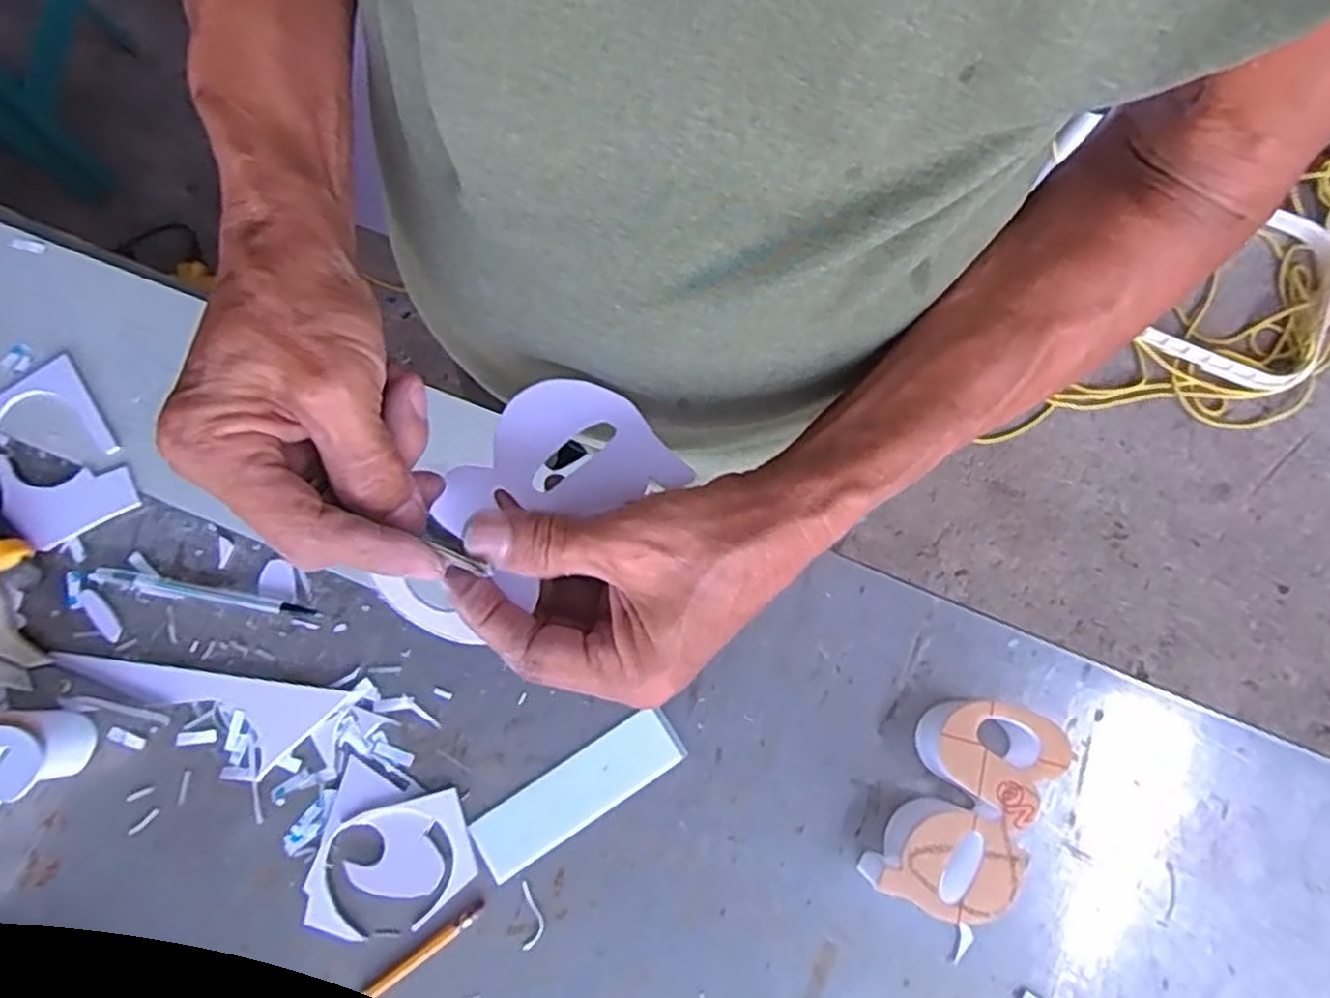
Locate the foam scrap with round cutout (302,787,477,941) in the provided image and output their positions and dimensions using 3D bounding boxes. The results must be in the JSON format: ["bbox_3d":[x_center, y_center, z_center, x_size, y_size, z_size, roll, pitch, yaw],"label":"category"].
[{"bbox_3d":[-0.167,0.221,0.458,0.100,0.007,0.070,-18,78,-3],"label":"foam scrap with round cutout"}]

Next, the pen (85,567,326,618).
[{"bbox_3d":[-0.300,0.063,0.497,0.154,0.006,0.012,10,78,3],"label":"pen"}]

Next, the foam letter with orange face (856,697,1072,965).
[{"bbox_3d":[0.175,0.181,0.446,0.070,0.045,0.129,28,79,7],"label":"foam letter with orange face"}]

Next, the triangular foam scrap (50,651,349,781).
[{"bbox_3d":[-0.299,0.135,0.483,0.179,0.010,0.053,7,78,2],"label":"triangular foam scrap"}]

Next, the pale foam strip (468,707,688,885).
[{"bbox_3d":[-0.053,0.179,0.471,0.136,0.004,0.040,-33,79,-6],"label":"pale foam strip"}]

